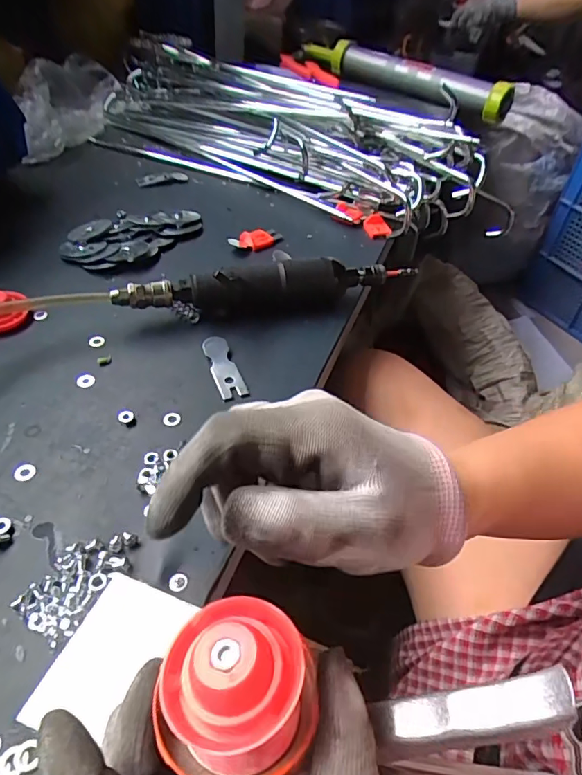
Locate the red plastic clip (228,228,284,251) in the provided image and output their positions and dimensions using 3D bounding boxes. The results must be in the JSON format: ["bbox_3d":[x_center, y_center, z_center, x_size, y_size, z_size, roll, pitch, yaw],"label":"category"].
[{"bbox_3d":[-0.037,-0.160,0.540,0.062,0.016,0.022,-21,50,-22],"label":"red plastic clip"}]

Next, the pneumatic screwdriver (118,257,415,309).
[{"bbox_3d":[-0.014,-0.090,0.448,0.276,0.042,0.037,-9,46,-12],"label":"pneumatic screwdriver"}]

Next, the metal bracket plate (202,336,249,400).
[{"bbox_3d":[-0.053,-0.016,0.395,0.020,0.004,0.064,-20,56,-12],"label":"metal bracket plate"}]

